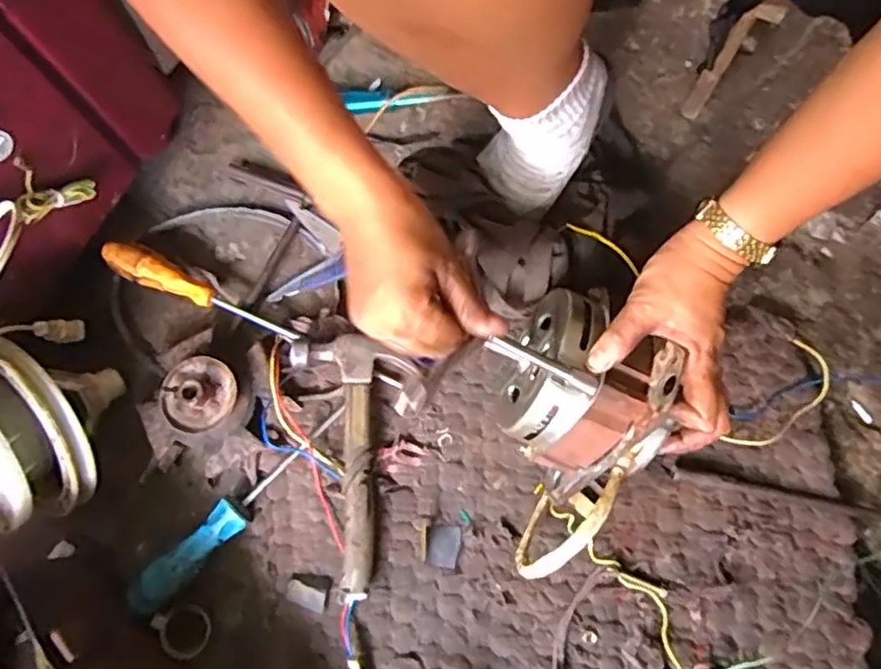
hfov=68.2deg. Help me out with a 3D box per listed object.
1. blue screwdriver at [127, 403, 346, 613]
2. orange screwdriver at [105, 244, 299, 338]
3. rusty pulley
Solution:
[{"bbox_3d":[-0.155,0.135,0.512,0.209,0.022,0.029,-43,75,-9],"label":"blue screwdriver"},{"bbox_3d":[-0.209,-0.036,0.568,0.185,0.032,0.028,22,76,10],"label":"orange screwdriver"},{"bbox_3d":[-0.193,0.046,0.512,0.057,0.028,0.059,-1,73,4],"label":"rusty pulley"}]

